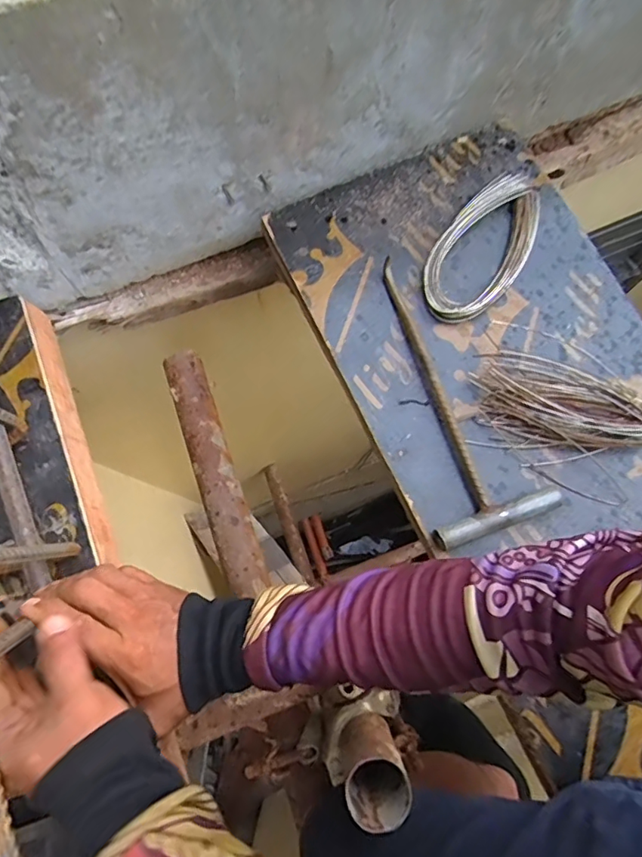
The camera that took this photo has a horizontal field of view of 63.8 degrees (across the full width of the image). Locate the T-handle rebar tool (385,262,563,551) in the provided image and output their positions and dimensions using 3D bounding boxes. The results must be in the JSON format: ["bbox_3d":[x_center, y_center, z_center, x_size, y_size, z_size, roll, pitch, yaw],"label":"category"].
[{"bbox_3d":[0.131,-0.038,0.492,0.112,0.024,0.281,-12,76,-3],"label":"T-handle rebar tool"}]

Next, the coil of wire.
[{"bbox_3d":[0.171,-0.191,0.531,0.085,0.026,0.188,32,78,8],"label":"coil of wire"}]

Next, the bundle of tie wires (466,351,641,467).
[{"bbox_3d":[0.232,-0.017,0.483,0.165,0.029,0.097,6,76,2],"label":"bundle of tie wires"}]

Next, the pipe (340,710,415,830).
[{"bbox_3d":[0.041,0.273,0.415,0.047,0.095,0.050,0,76,0],"label":"pipe"}]

